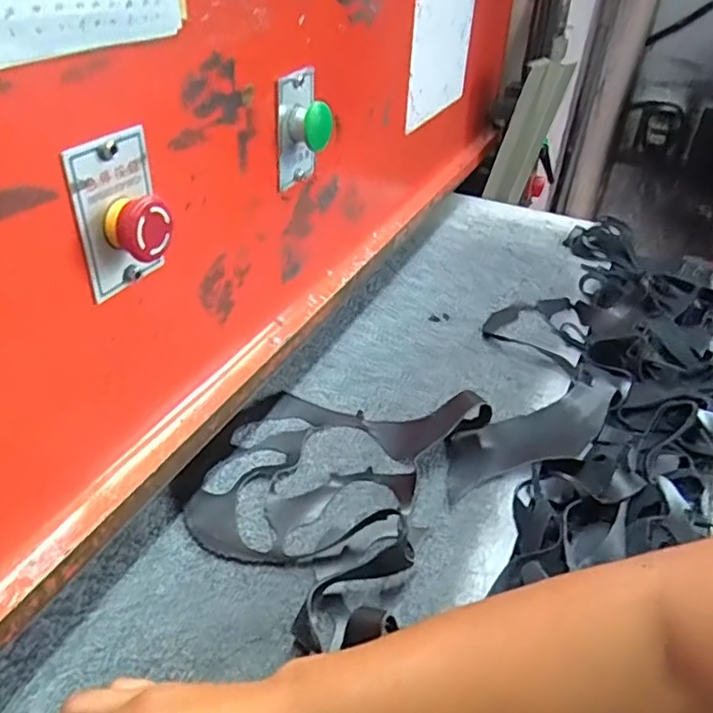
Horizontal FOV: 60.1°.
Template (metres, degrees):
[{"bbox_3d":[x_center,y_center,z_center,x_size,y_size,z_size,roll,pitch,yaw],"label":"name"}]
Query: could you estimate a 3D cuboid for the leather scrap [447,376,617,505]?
[{"bbox_3d":[0.164,0.071,0.571,0.211,0.024,0.070,-16,40,-23],"label":"leather scrap"}]

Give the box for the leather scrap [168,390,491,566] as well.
[{"bbox_3d":[-0.029,0.075,0.531,0.179,0.040,0.242,26,42,29],"label":"leather scrap"}]

